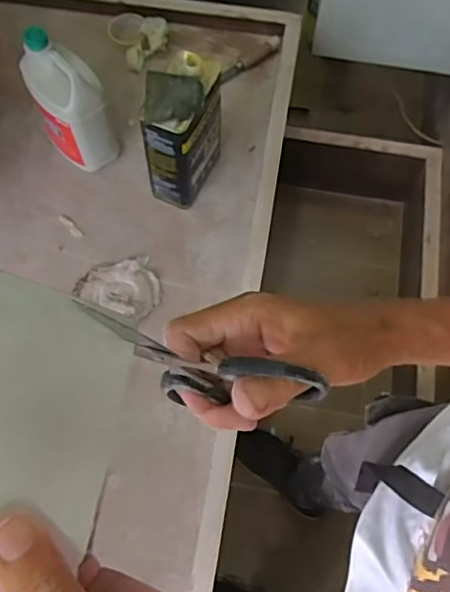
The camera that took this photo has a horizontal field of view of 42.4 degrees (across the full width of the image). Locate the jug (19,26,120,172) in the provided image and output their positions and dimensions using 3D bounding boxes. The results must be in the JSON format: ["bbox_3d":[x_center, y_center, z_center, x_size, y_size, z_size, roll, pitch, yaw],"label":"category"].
[{"bbox_3d":[-0.293,-0.359,1.107,0.117,0.231,0.157,-26,69,-12],"label":"jug"}]

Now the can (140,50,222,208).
[{"bbox_3d":[-0.077,-0.290,1.070,0.112,0.250,0.152,11,66,4],"label":"can"}]

